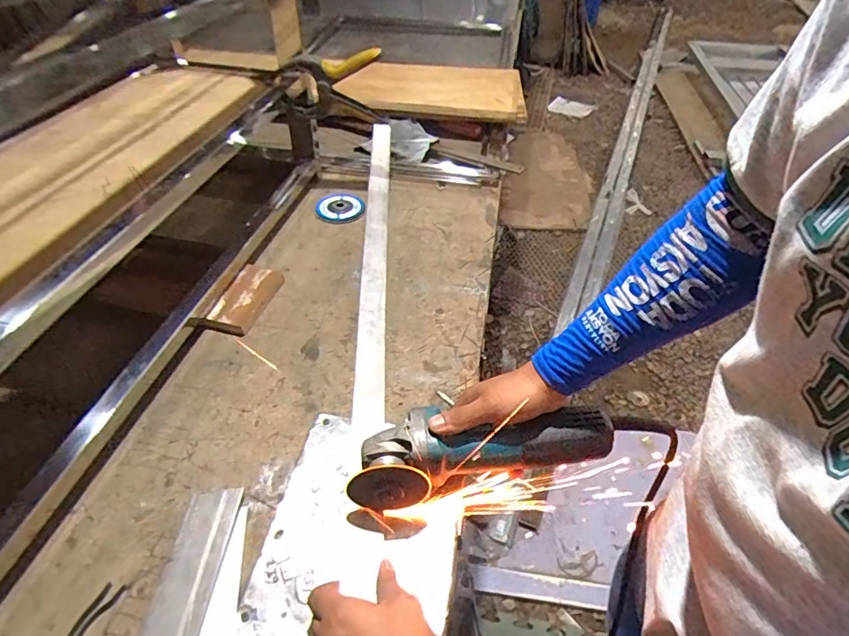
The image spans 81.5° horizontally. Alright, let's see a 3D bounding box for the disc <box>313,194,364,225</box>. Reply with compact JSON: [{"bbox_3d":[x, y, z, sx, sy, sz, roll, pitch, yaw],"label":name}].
[{"bbox_3d":[-0.160,-0.208,0.929,0.089,0.008,0.085,4,57,-6],"label":"disc"}]

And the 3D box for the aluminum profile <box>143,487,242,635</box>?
[{"bbox_3d":[-0.226,0.272,0.441,0.052,0.018,0.241,2,43,2],"label":"aluminum profile"}]

